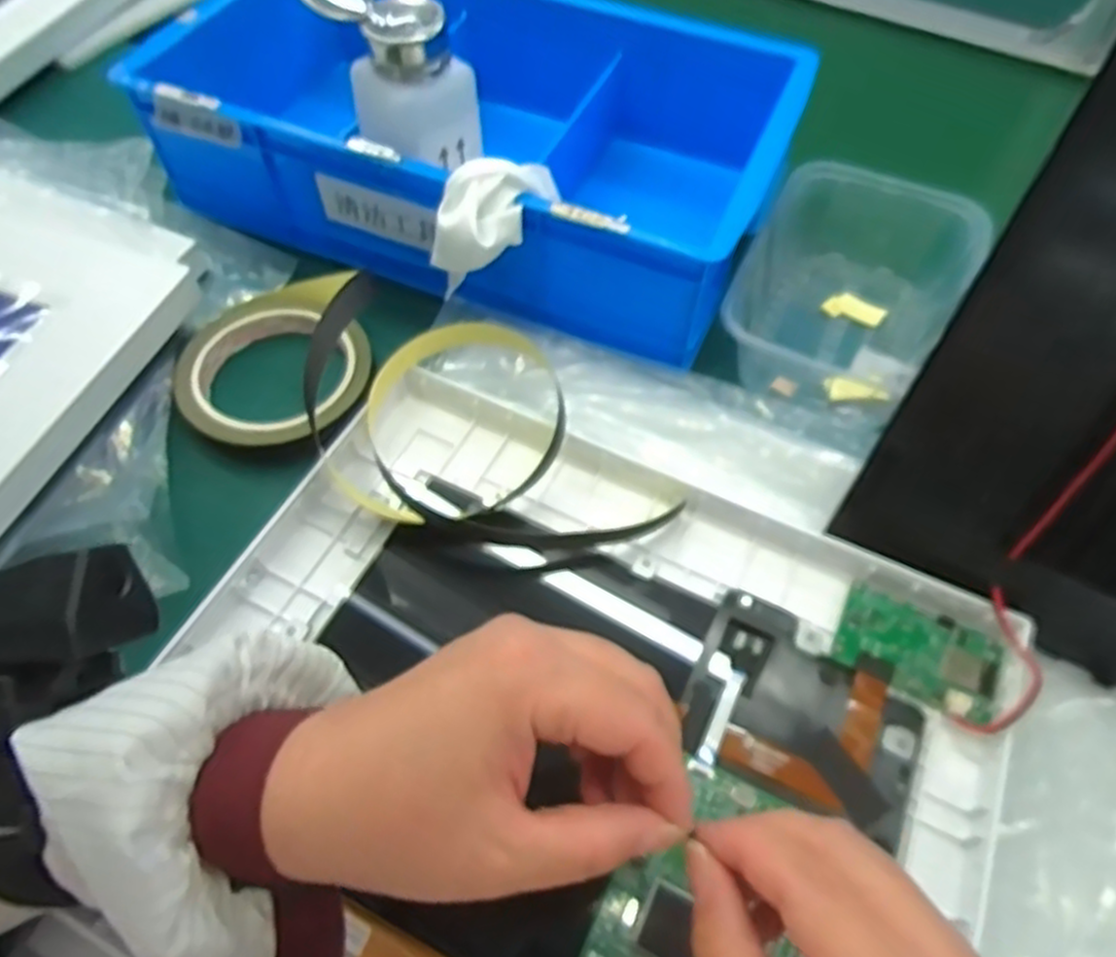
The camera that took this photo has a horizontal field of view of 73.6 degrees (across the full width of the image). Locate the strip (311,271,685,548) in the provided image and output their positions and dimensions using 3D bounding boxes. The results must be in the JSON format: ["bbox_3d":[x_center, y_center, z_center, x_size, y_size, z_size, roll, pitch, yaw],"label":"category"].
[{"bbox_3d":[-0.039,-0.025,0.334,0.118,0.060,0.155,-30,63,-20],"label":"strip"}]

